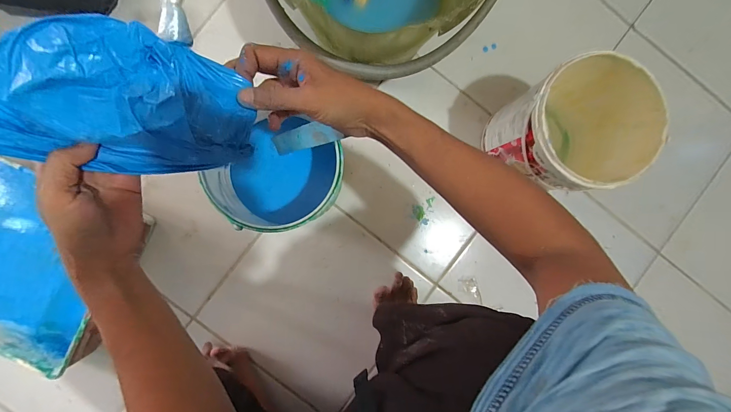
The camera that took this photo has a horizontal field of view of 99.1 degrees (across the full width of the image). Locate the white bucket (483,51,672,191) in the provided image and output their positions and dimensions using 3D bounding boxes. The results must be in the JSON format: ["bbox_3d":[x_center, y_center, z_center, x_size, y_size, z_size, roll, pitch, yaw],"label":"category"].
[{"bbox_3d":[0.314,-0.116,0.515,0.177,0.198,0.178,0,90,-2],"label":"white bucket"}]

